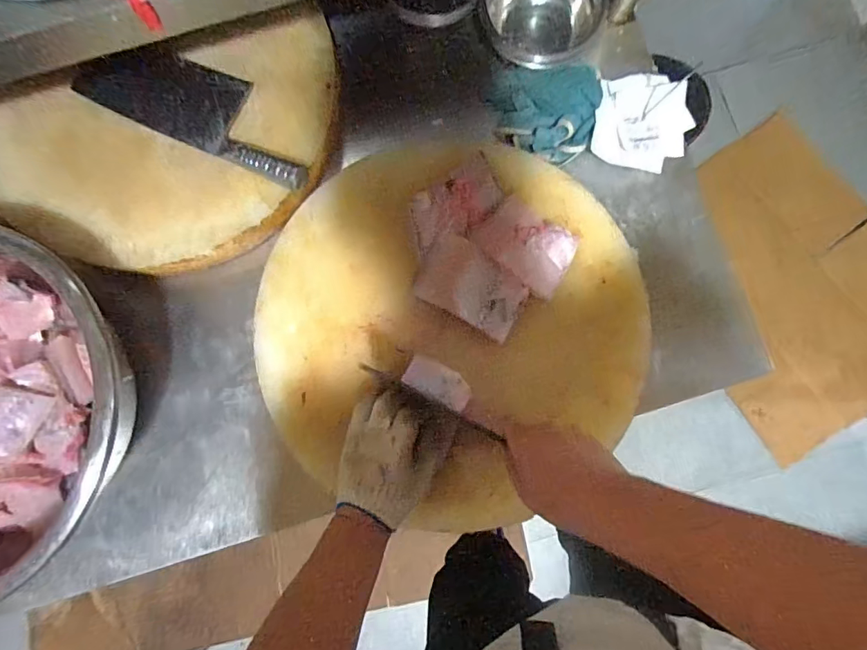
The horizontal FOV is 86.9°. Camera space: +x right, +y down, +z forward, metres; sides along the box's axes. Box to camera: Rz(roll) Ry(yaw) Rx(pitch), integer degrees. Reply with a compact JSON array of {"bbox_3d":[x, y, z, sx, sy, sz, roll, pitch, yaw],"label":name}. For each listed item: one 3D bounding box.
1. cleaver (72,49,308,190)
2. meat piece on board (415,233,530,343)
[{"bbox_3d":[-0.284,-0.268,0.554,0.318,0.032,0.098,24,84,3],"label":"cleaver"},{"bbox_3d":[0.045,-0.049,0.549,0.127,0.016,0.083,29,85,4],"label":"meat piece on board"}]

